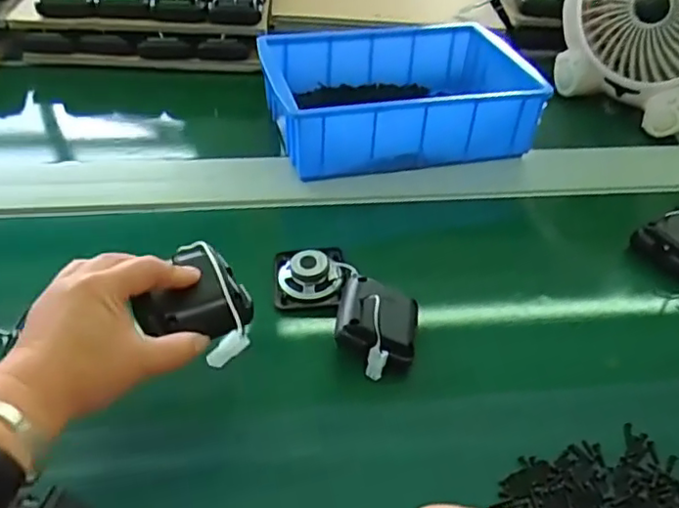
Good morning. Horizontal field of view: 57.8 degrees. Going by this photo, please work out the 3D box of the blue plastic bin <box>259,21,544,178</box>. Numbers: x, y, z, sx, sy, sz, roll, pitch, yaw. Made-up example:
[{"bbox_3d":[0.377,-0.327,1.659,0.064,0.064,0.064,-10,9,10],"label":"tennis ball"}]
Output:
[{"bbox_3d":[0.066,-0.188,0.726,0.291,0.088,0.205,-5,43,-13],"label":"blue plastic bin"}]

